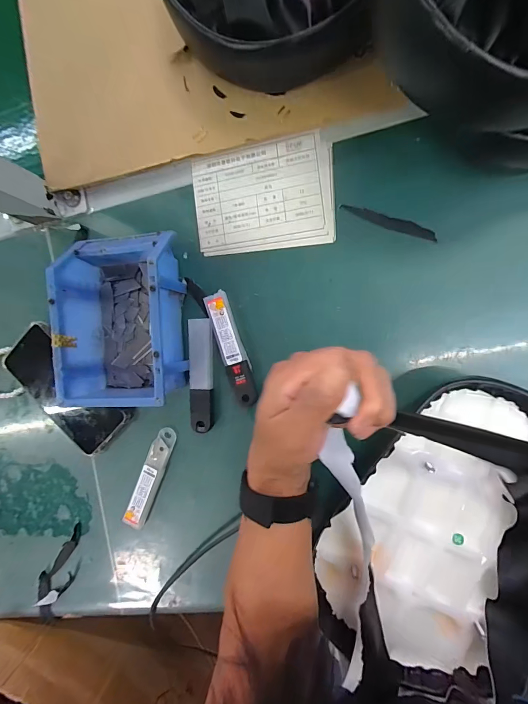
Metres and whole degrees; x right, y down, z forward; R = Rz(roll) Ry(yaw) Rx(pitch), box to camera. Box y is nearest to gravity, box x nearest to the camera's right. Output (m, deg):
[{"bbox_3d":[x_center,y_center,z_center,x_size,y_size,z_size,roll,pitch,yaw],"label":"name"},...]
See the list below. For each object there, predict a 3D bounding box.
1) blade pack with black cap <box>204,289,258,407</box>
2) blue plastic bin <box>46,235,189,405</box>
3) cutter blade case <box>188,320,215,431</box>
[{"bbox_3d":[-0.036,-0.003,0.386,0.026,0.013,0.128,-18,89,11],"label":"blade pack with black cap"},{"bbox_3d":[-0.149,-0.037,0.369,0.111,0.076,0.175,-2,92,11],"label":"blue plastic bin"},{"bbox_3d":[-0.071,0.027,0.392,0.026,0.013,0.126,0,92,11],"label":"cutter blade case"}]

